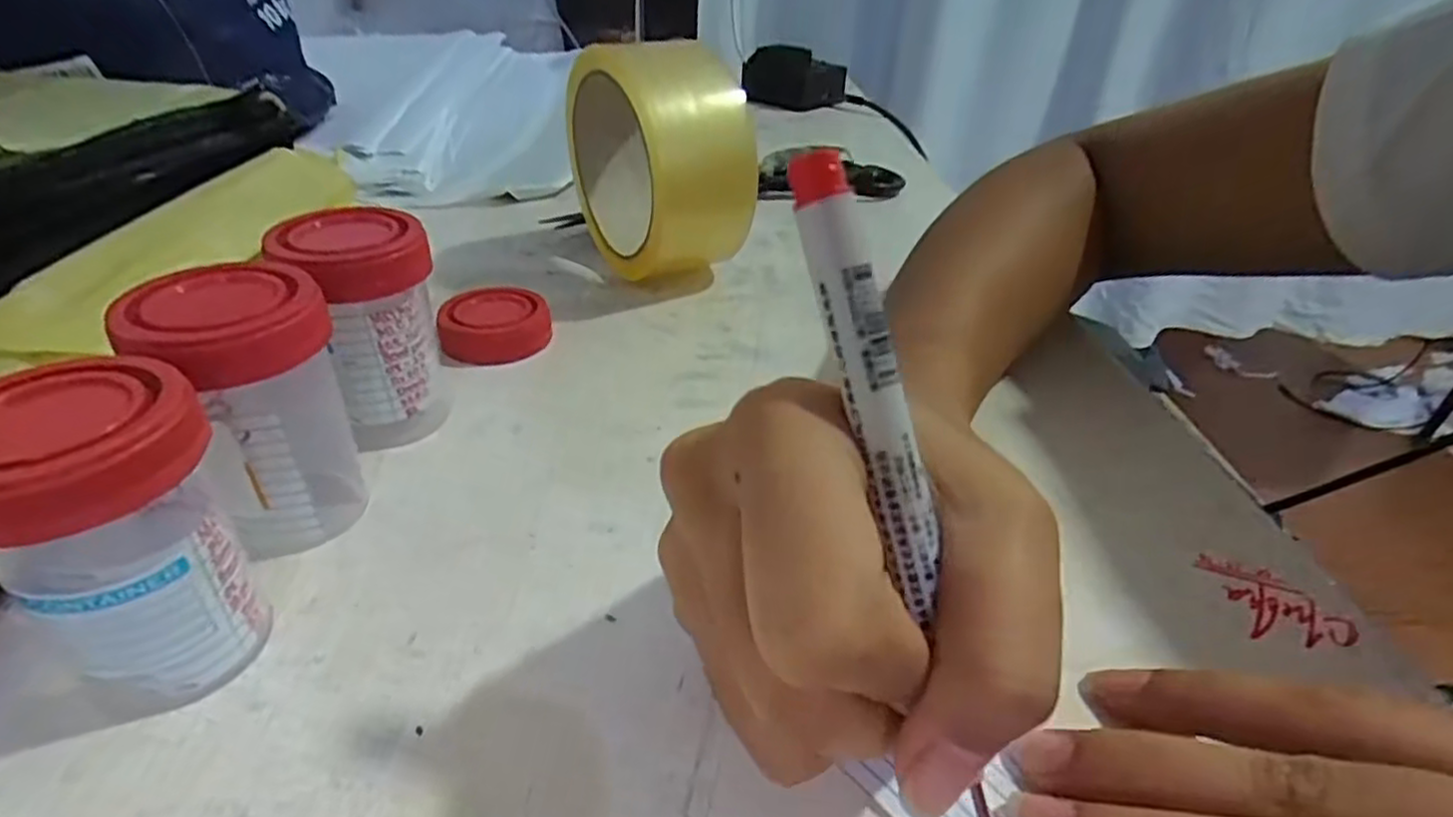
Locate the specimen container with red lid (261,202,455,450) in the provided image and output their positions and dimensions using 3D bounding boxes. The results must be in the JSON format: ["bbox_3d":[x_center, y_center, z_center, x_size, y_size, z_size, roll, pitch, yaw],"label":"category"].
[{"bbox_3d":[-0.110,-0.024,0.225,0.039,0.069,0.037,-14,38,-25],"label":"specimen container with red lid"}]

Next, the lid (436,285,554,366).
[{"bbox_3d":[-0.093,-0.034,0.290,0.043,0.015,0.036,-8,36,-17],"label":"lid"}]

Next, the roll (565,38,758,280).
[{"bbox_3d":[-0.029,-0.116,0.337,0.061,0.103,0.094,-18,40,-29],"label":"roll"}]

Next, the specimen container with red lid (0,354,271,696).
[{"bbox_3d":[-0.123,0.029,0.147,0.035,0.069,0.040,29,41,32],"label":"specimen container with red lid"}]

